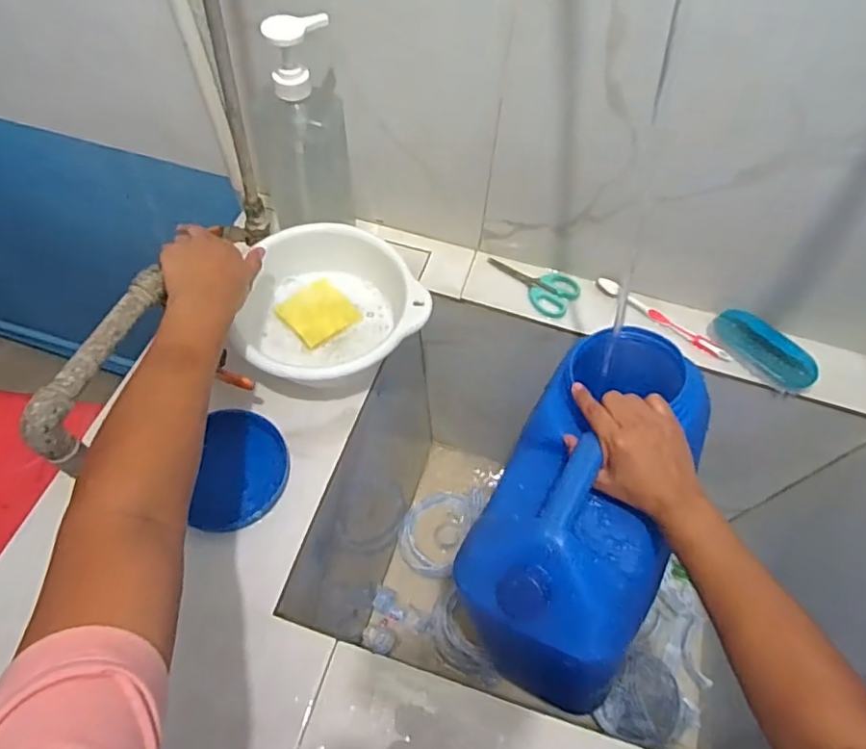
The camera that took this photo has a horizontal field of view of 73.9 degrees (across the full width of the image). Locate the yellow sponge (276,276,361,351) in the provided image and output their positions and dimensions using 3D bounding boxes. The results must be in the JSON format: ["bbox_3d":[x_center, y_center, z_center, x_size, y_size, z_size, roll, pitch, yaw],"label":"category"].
[{"bbox_3d":[-0.134,-0.073,0.676,0.076,0.014,0.073,-38,68,-21],"label":"yellow sponge"}]

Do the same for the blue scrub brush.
[{"bbox_3d":[0.393,-0.030,0.683,0.042,0.033,0.122,-34,66,-20],"label":"blue scrub brush"}]

